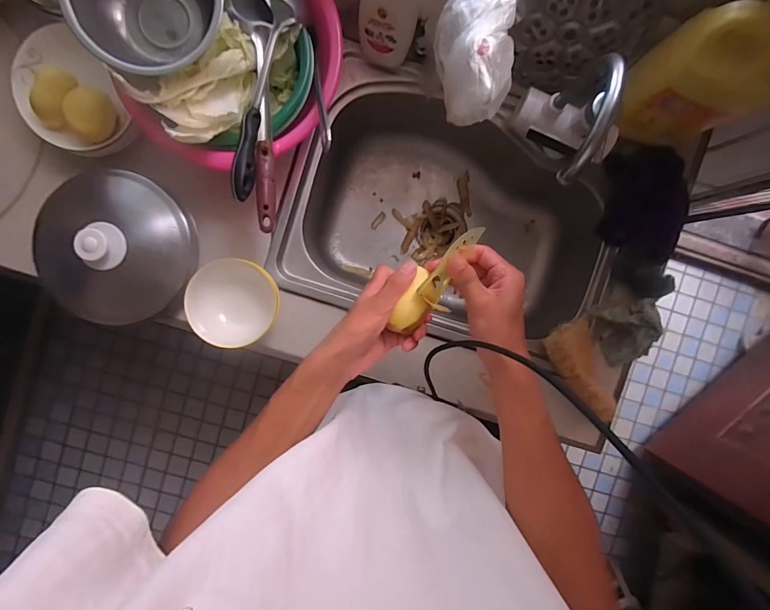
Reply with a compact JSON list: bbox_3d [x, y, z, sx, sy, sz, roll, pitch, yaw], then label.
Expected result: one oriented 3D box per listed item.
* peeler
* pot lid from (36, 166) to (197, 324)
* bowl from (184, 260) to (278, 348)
[{"bbox_3d":[0.072,-0.046,0.421,0.026,0.018,0.100,37,83,-3],"label":"peeler"},{"bbox_3d":[-0.404,-0.089,0.573,0.225,0.078,0.214,0,93,-2],"label":"pot lid"},{"bbox_3d":[-0.226,-0.006,0.584,0.110,0.073,0.127,41,91,-3],"label":"bowl"}]

